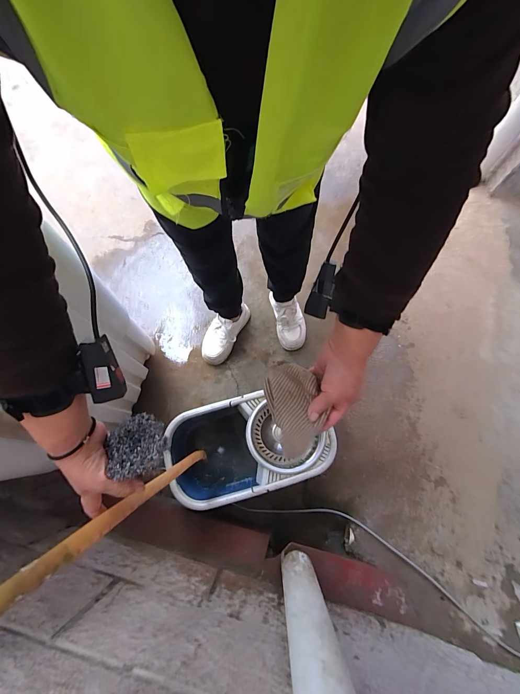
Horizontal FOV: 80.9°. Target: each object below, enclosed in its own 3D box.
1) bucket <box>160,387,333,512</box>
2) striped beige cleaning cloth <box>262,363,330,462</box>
[{"bbox_3d":[-0.028,0.286,0.898,0.437,0.202,0.255,-15,72,-4],"label":"bucket"},{"bbox_3d":[0.049,0.083,0.426,0.069,0.034,0.129,-13,72,-4],"label":"striped beige cleaning cloth"}]

